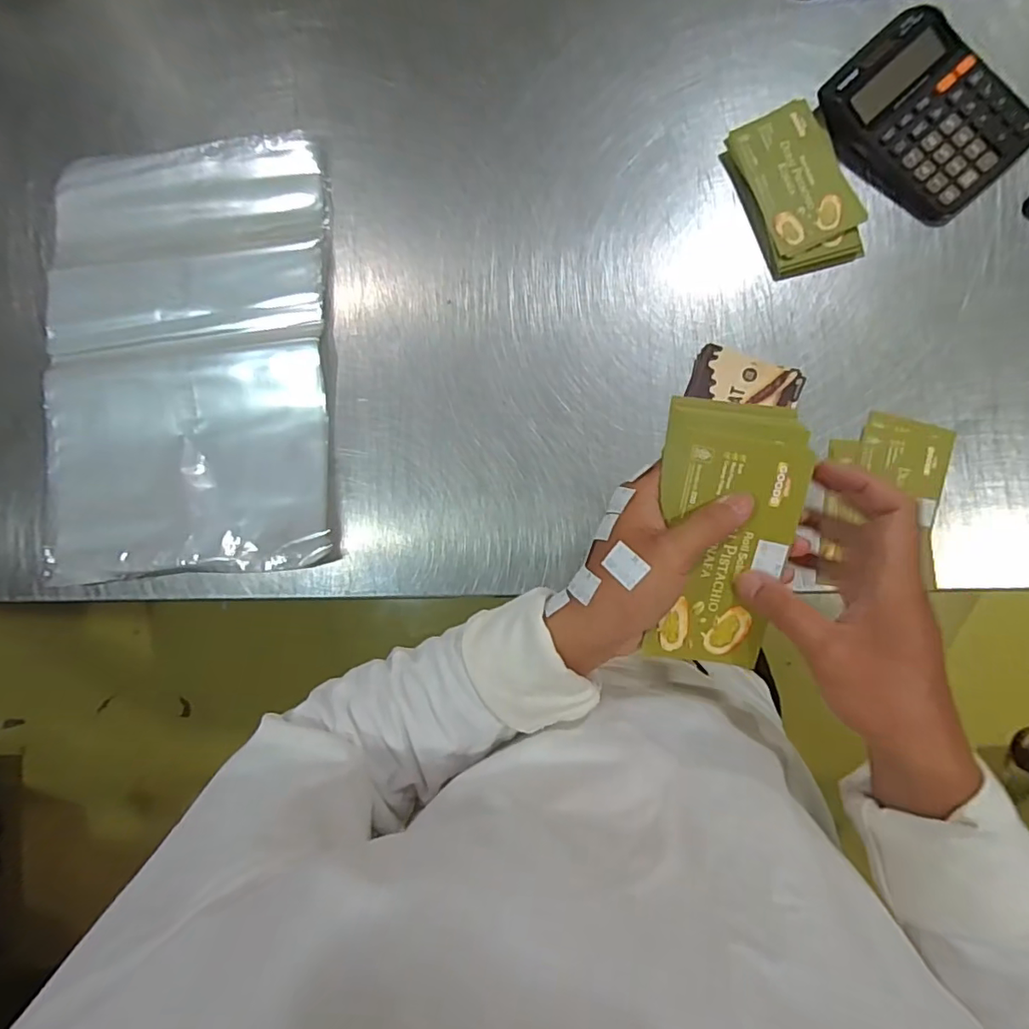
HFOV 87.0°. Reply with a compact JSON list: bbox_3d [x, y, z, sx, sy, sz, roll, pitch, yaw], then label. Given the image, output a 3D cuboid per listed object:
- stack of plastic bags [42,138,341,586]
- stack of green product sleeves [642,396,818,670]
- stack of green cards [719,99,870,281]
[{"bbox_3d":[-0.358,-0.164,0.568,0.330,0.033,0.448,-3,86,8],"label":"stack of plastic bags"},{"bbox_3d":[0.123,0.013,0.312,0.077,0.019,0.150,3,97,8],"label":"stack of green product sleeves"},{"bbox_3d":[0.260,-0.297,0.500,0.089,0.021,0.152,-21,84,6],"label":"stack of green cards"}]

